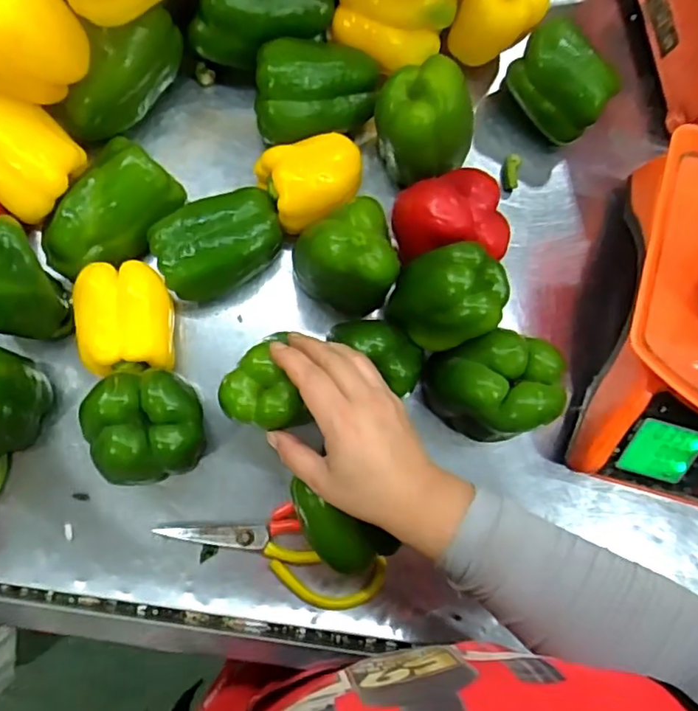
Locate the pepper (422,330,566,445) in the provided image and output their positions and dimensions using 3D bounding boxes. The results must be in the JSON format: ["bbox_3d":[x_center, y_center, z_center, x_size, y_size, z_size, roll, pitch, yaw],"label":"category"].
[{"bbox_3d":[0.117,0.024,0.482,0.084,0.106,0.082,1,84,-6],"label":"pepper"}]

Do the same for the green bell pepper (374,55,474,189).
[{"bbox_3d":[0.060,-0.200,0.503,0.080,0.093,0.090,-37,89,-9],"label":"green bell pepper"}]

